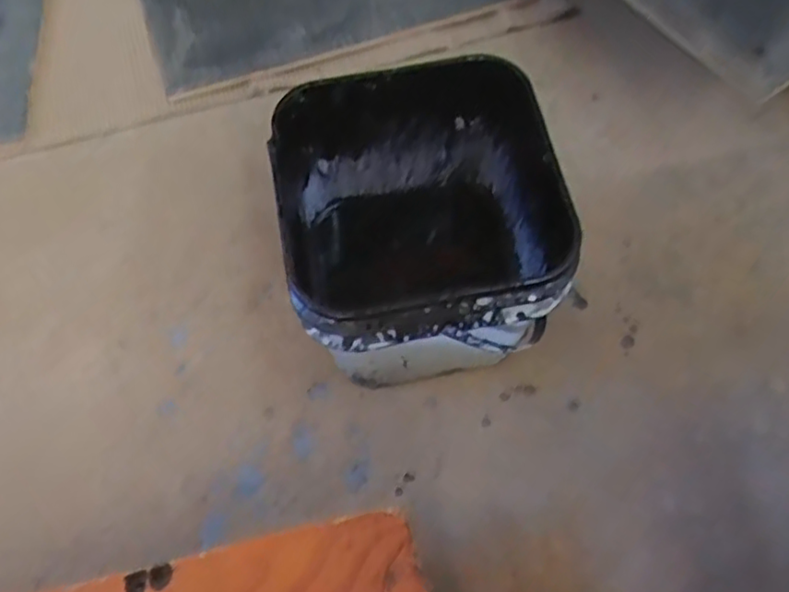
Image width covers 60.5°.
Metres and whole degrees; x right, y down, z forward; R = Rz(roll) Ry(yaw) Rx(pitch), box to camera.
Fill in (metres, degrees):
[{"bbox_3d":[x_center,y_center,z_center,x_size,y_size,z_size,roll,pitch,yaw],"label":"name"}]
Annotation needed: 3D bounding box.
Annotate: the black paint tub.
[{"bbox_3d":[0.022,-0.040,0.568,0.195,0.210,0.203,0,64,0],"label":"black paint tub"}]

